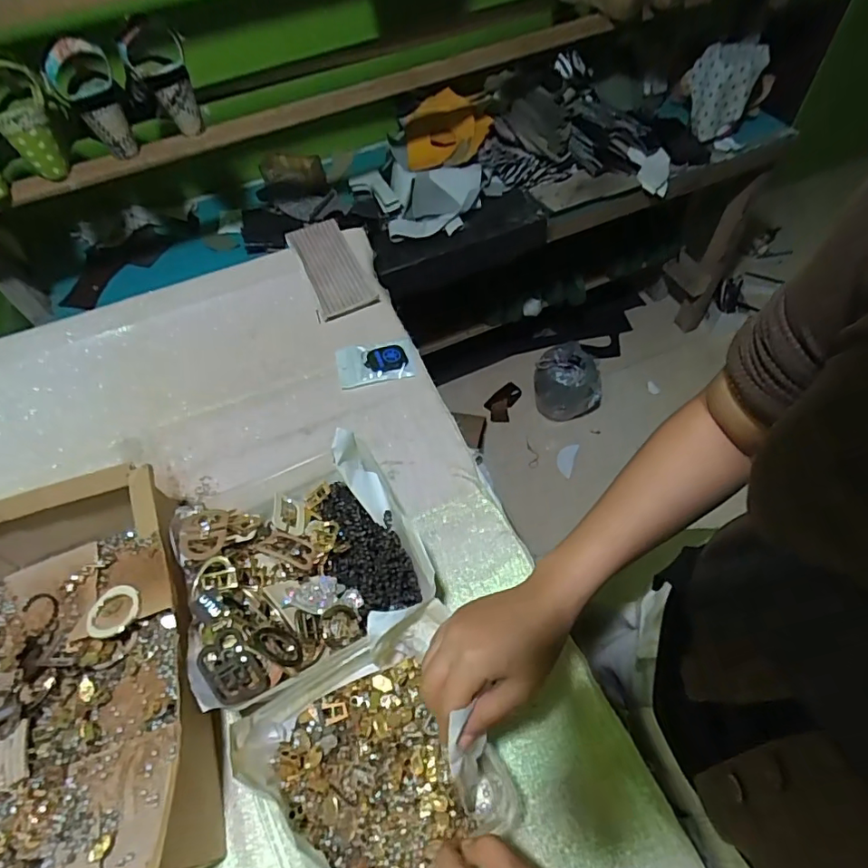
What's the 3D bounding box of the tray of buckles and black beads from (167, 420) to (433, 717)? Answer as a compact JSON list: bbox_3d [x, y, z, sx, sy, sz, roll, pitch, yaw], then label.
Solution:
[{"bbox_3d":[-0.121,0.121,0.497,0.206,0.091,0.204,-21,59,-11],"label":"tray of buckles and black beads"}]

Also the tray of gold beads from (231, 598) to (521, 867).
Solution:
[{"bbox_3d":[-0.043,0.247,0.401,0.170,0.095,0.157,-24,59,-13],"label":"tray of gold beads"}]

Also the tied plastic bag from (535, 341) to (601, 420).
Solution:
[{"bbox_3d":[0.351,-0.131,1.437,0.159,0.192,0.134,-12,56,-3],"label":"tied plastic bag"}]

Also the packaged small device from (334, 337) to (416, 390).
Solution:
[{"bbox_3d":[-0.076,-0.095,0.683,0.098,0.015,0.066,-8,57,-3],"label":"packaged small device"}]

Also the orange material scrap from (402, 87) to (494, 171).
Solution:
[{"bbox_3d":[0.026,-0.588,1.016,0.161,0.068,0.146,-5,57,-1],"label":"orange material scrap"}]

